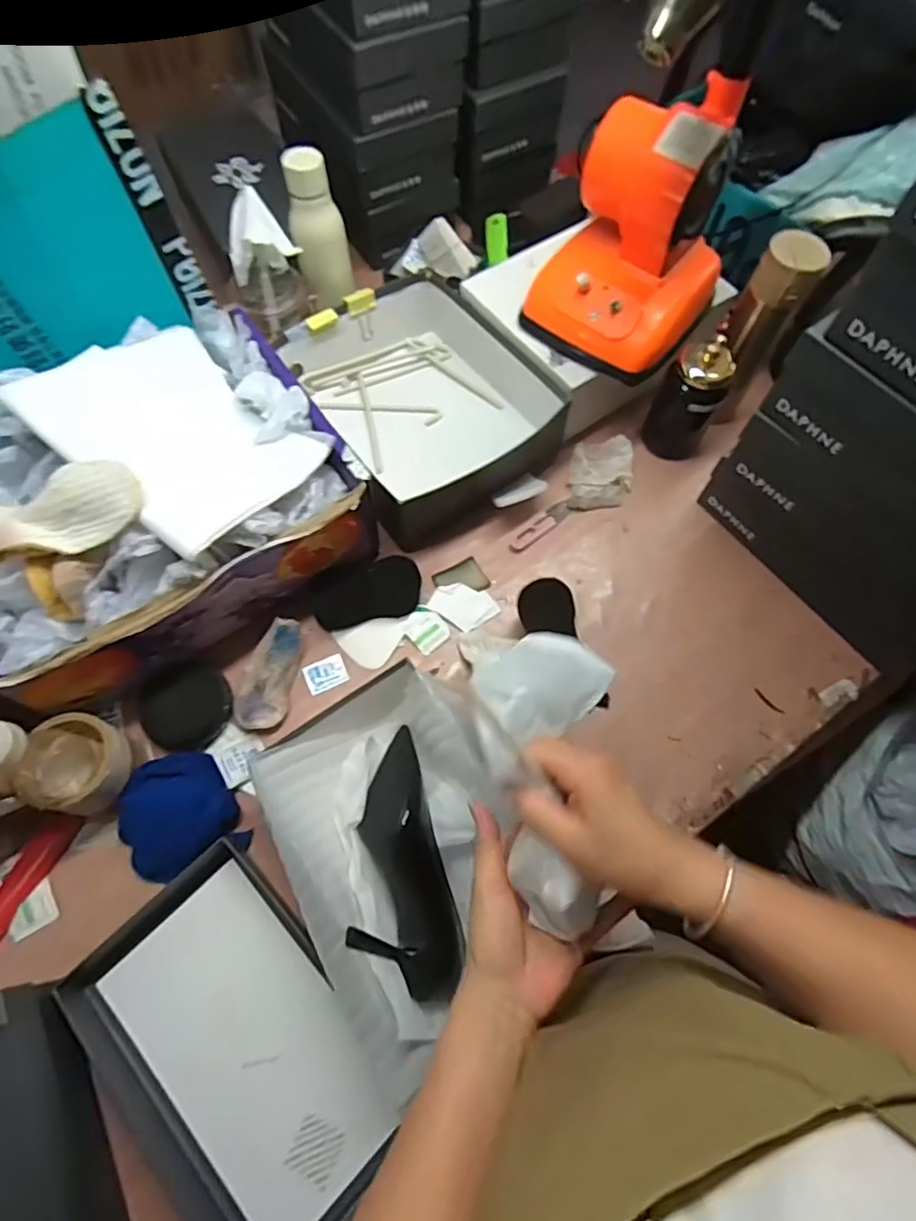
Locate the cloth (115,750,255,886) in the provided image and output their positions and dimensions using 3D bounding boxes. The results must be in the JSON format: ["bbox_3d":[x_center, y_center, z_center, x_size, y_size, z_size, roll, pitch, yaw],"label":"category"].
[{"bbox_3d":[-0.283,0.202,0.597,0.113,0.061,0.107,-23,69,-11],"label":"cloth"}]

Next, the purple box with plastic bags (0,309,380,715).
[{"bbox_3d":[-0.342,-0.111,0.630,0.428,0.199,0.301,-30,71,-14],"label":"purple box with plastic bags"}]

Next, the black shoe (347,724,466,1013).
[{"bbox_3d":[-0.058,0.228,0.554,0.085,0.065,0.229,-14,68,-8],"label":"black shoe"}]

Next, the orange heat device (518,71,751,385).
[{"bbox_3d":[0.203,-0.413,0.672,0.175,0.202,0.189,39,71,14],"label":"orange heat device"}]

